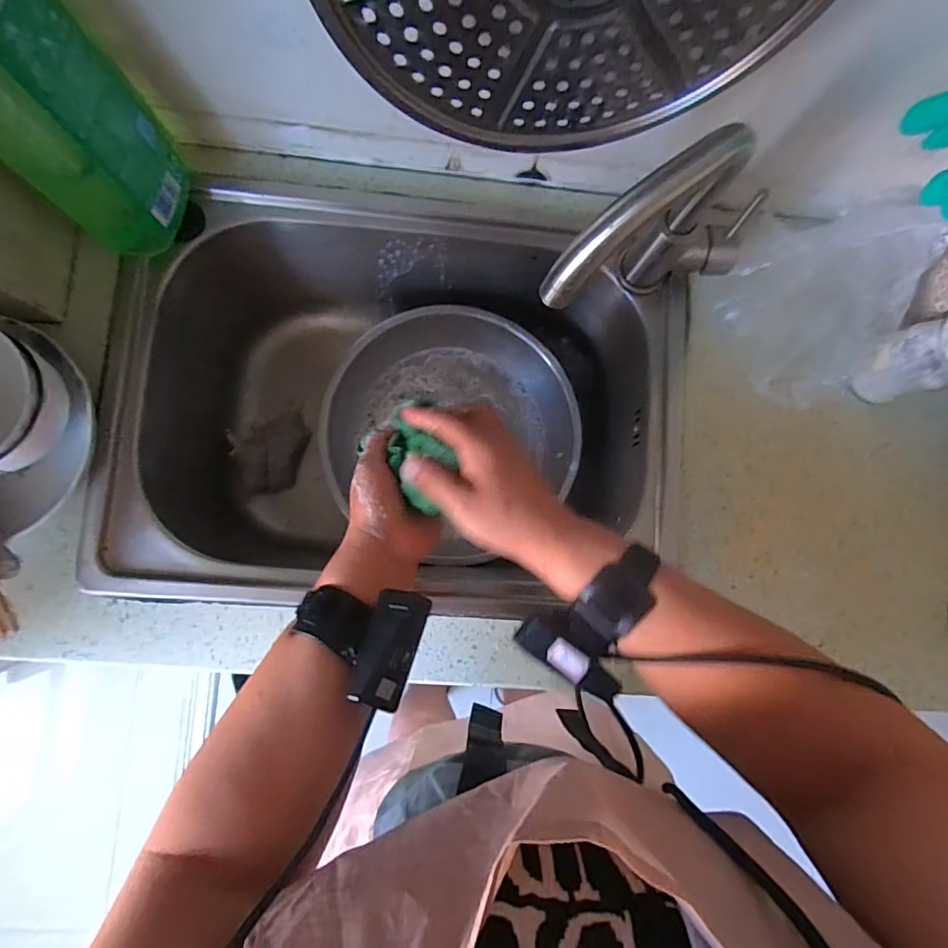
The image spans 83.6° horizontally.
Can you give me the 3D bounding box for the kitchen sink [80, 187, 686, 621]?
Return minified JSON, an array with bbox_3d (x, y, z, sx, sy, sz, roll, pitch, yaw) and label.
[{"bbox_3d":[-0.072,-0.069,0.584,0.513,0.209,0.387,3,85,-4],"label":"kitchen sink"}]

